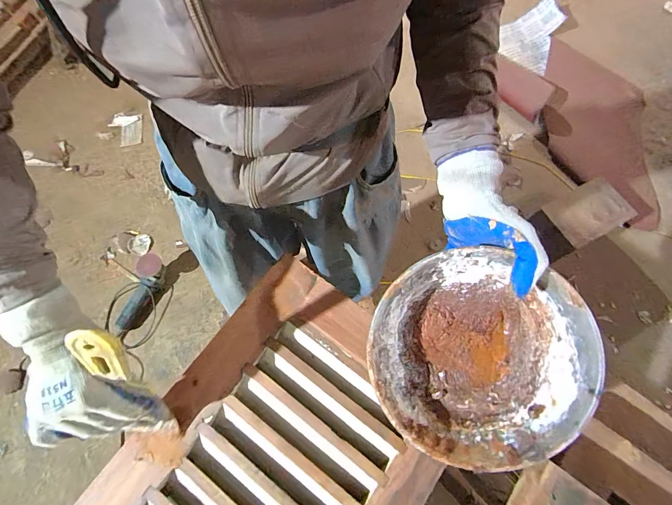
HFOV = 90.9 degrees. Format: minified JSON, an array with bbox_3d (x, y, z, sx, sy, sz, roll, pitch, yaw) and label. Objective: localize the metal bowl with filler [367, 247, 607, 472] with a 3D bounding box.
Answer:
[{"bbox_3d":[0.143,0.106,0.353,0.210,0.081,0.210,-1,87,10],"label":"metal bowl with filler"}]

